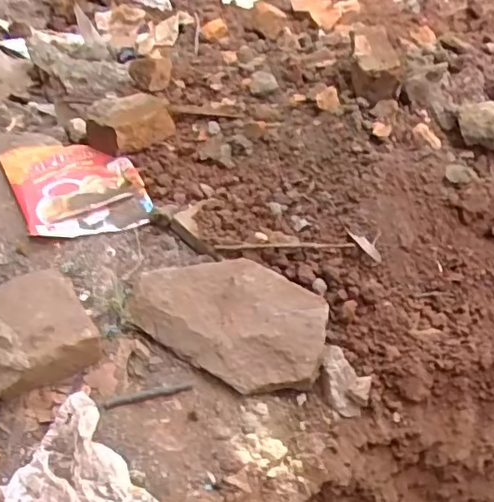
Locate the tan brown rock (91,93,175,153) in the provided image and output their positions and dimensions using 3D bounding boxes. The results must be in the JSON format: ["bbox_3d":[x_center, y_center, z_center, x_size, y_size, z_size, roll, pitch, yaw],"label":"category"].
[{"bbox_3d":[-0.165,-0.194,0.886,0.114,0.037,0.082,-23,51,-26],"label":"tan brown rock"}]

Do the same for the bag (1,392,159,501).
[{"bbox_3d":[-0.162,0.206,0.552,0.103,0.025,0.134,-26,53,-28],"label":"bag"}]

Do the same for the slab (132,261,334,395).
[{"bbox_3d":[-0.014,0.066,0.687,0.210,0.026,0.145,21,46,15],"label":"slab"}]

